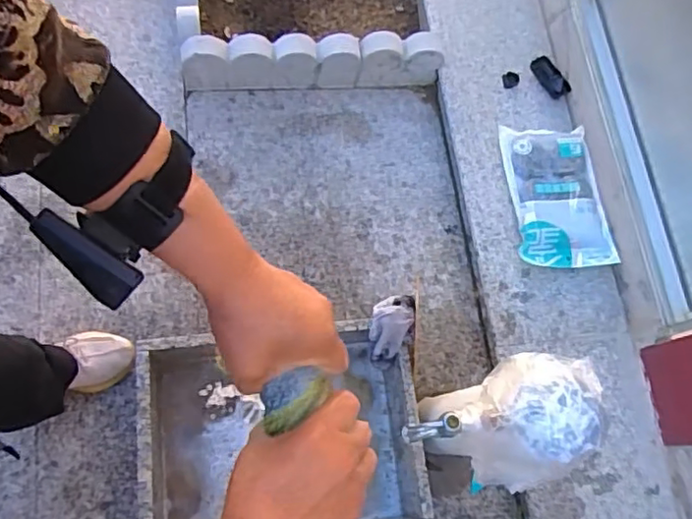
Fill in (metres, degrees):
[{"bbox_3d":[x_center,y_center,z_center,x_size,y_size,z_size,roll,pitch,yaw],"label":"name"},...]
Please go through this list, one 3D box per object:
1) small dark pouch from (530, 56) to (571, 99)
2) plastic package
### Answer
[{"bbox_3d":[0.482,-0.432,1.439,0.044,0.025,0.111,-28,75,-10],"label":"small dark pouch"},{"bbox_3d":[0.457,-0.140,1.323,0.198,0.024,0.324,-4,72,-3],"label":"plastic package"}]

